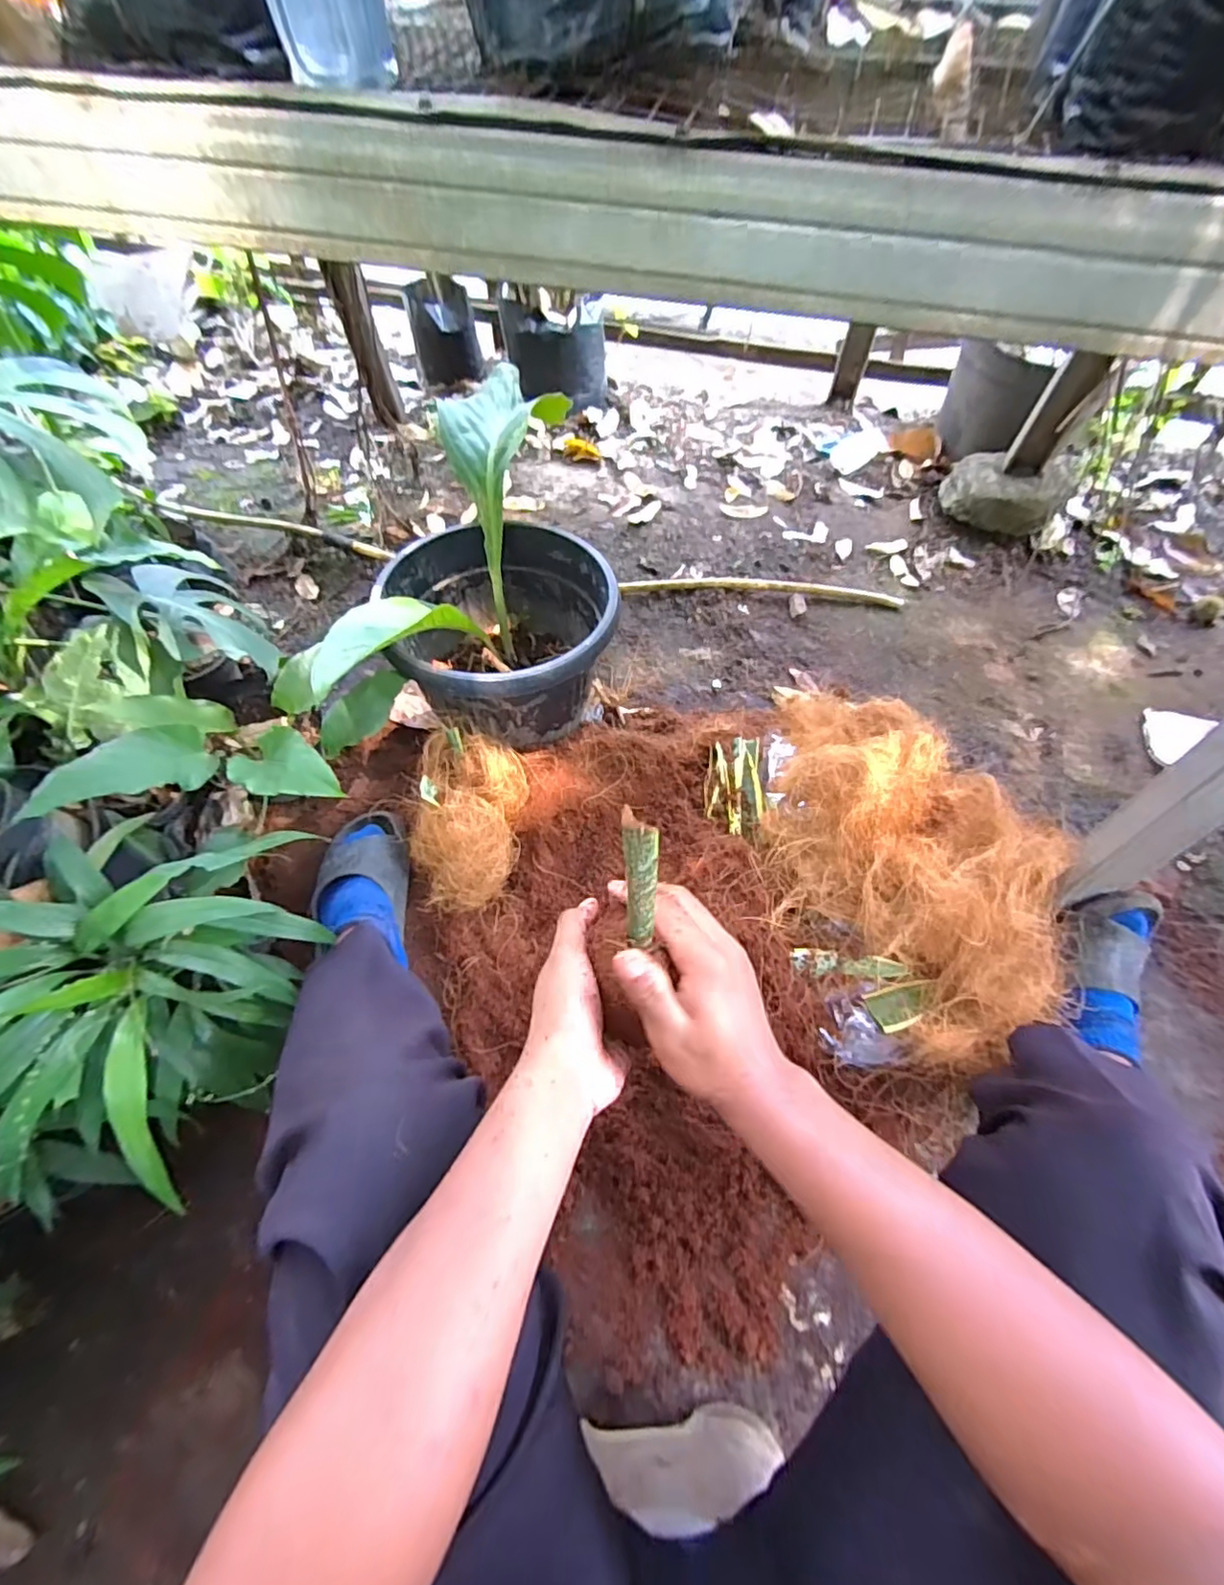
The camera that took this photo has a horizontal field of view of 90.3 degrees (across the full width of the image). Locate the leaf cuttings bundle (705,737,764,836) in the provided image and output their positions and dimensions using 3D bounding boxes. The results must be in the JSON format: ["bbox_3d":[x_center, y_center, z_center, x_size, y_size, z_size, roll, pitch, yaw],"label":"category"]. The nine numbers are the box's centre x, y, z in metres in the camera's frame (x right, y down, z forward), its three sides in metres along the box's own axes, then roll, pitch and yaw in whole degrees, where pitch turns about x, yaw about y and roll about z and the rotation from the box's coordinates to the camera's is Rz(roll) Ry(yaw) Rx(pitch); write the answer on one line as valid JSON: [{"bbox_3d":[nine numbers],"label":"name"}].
[{"bbox_3d":[0.180,-0.015,0.906,0.078,0.043,0.183,4,56,2],"label":"leaf cuttings bundle"}]

